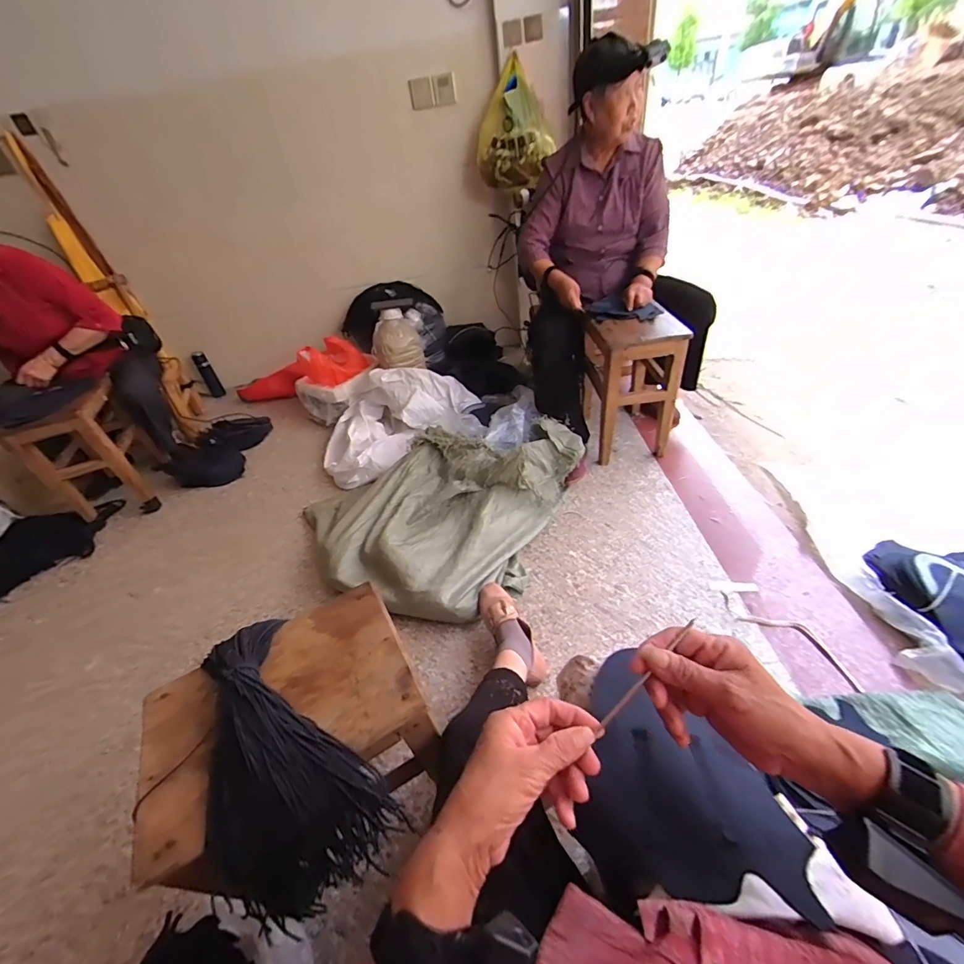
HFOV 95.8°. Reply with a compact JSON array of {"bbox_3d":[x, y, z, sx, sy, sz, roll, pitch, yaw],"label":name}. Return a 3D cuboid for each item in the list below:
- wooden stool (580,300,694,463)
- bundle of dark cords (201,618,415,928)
[{"bbox_3d":[0.466,-0.317,1.410,0.245,0.401,0.284,-9,40,1],"label":"wooden stool"},{"bbox_3d":[-0.246,0.317,0.523,0.167,0.123,0.304,-30,44,-23],"label":"bundle of dark cords"}]

